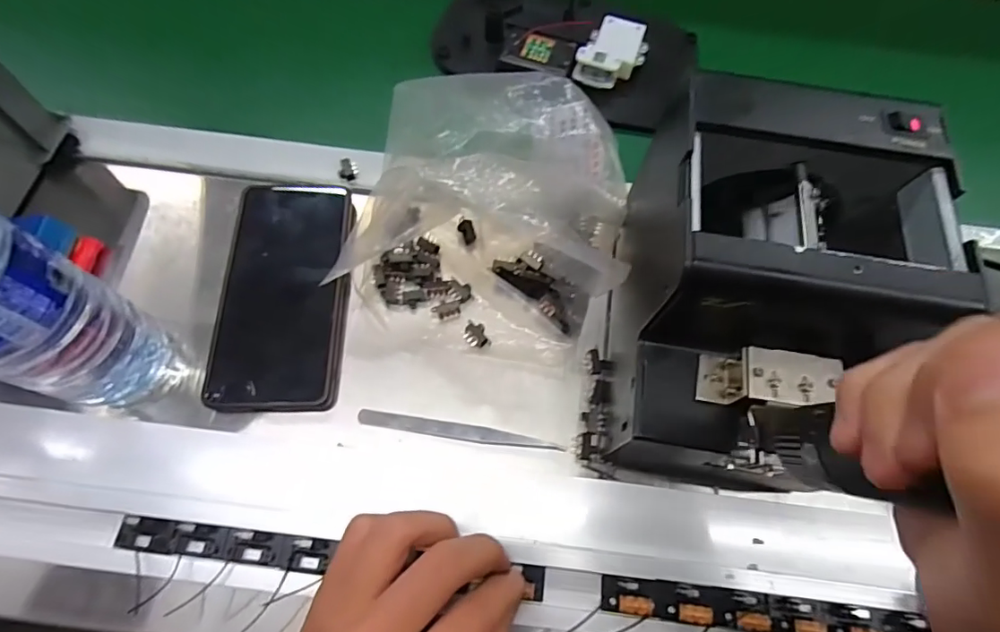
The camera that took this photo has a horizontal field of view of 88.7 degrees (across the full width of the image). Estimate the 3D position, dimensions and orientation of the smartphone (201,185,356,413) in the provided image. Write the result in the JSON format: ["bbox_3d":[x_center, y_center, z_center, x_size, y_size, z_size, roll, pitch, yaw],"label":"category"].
[{"bbox_3d":[-0.145,-0.019,0.346,0.080,0.012,0.165,2,67,-6],"label":"smartphone"}]

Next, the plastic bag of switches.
[{"bbox_3d":[-0.008,-0.070,0.339,0.172,0.098,0.165,10,66,2],"label":"plastic bag of switches"}]

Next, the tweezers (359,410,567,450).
[{"bbox_3d":[-0.025,0.073,0.322,0.126,0.010,0.011,9,66,1],"label":"tweezers"}]

